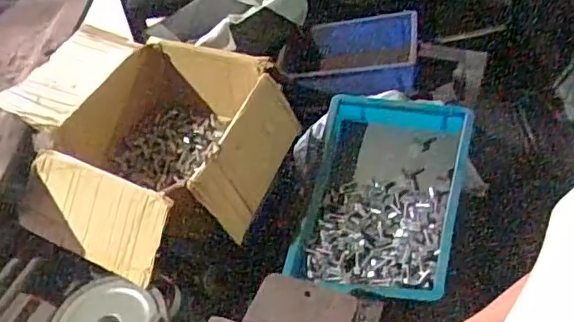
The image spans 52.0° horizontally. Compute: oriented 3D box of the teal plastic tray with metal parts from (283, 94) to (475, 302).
[{"bbox_3d":[0.163,0.041,0.987,0.243,0.089,0.374,9,47,16],"label":"teal plastic tray with metal parts"}]

